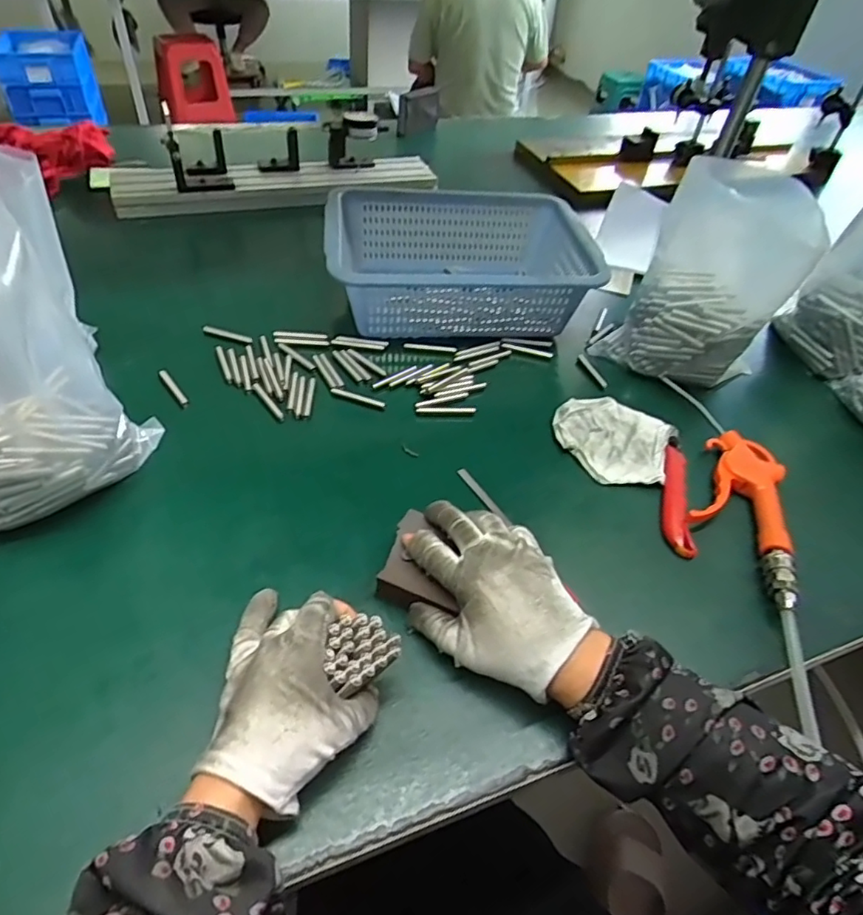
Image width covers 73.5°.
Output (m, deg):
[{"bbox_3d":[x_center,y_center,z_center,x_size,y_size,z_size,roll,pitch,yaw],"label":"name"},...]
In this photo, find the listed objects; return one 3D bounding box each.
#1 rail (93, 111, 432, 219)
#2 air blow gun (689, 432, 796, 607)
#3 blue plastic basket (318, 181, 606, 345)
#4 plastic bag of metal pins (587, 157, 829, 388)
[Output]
[{"bbox_3d":[-0.230,-0.453,0.877,0.478,0.092,0.123,-13,47,-18],"label":"rail"},{"bbox_3d":[0.266,0.040,0.494,0.076,0.020,0.179,19,46,13],"label":"air blow gun"},{"bbox_3d":[0.029,-0.232,0.693,0.290,0.094,0.219,-1,45,-6],"label":"blue plastic basket"},{"bbox_3d":[0.278,-0.179,0.586,0.155,0.198,0.093,25,48,18],"label":"plastic bag of metal pins"}]

